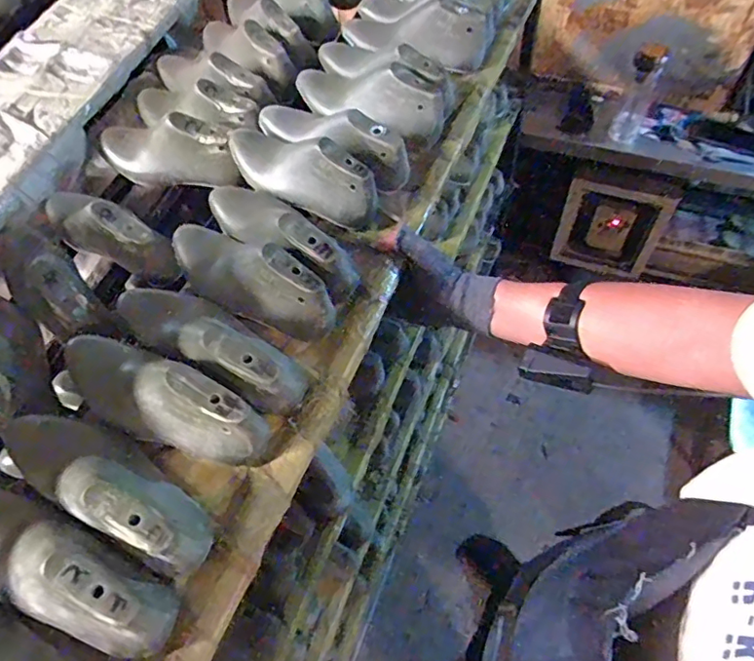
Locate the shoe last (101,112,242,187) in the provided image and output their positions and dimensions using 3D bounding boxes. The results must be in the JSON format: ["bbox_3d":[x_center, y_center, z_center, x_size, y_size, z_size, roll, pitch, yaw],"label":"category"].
[{"bbox_3d":[-0.316,-0.272,0.814,0.259,0.082,0.084,22,62,17],"label":"shoe last"}]

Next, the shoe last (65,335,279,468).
[{"bbox_3d":[-0.217,0.057,0.519,0.253,0.076,0.072,23,62,18],"label":"shoe last"}]

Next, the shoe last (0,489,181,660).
[{"bbox_3d":[-0.273,0.189,0.444,0.243,0.082,0.067,10,58,28],"label":"shoe last"}]

